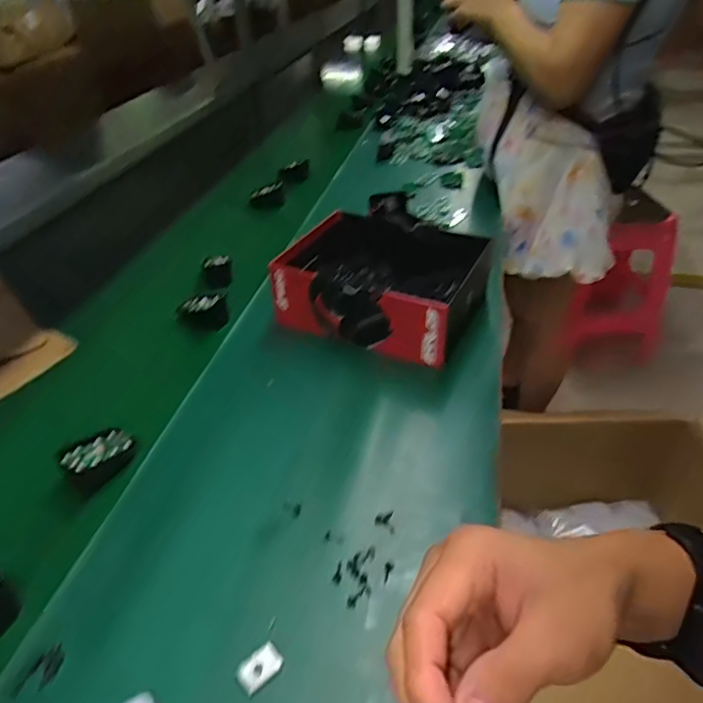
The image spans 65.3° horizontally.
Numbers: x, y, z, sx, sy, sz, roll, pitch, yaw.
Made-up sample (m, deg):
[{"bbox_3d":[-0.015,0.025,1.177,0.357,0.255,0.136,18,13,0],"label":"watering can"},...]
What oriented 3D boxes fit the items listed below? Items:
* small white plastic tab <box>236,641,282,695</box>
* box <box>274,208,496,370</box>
[{"bbox_3d":[-0.065,0.223,0.388,0.029,0.005,0.020,-29,45,-32],"label":"small white plastic tab"},{"bbox_3d":[0.038,-0.089,0.736,0.257,0.104,0.188,15,40,19],"label":"box"}]

